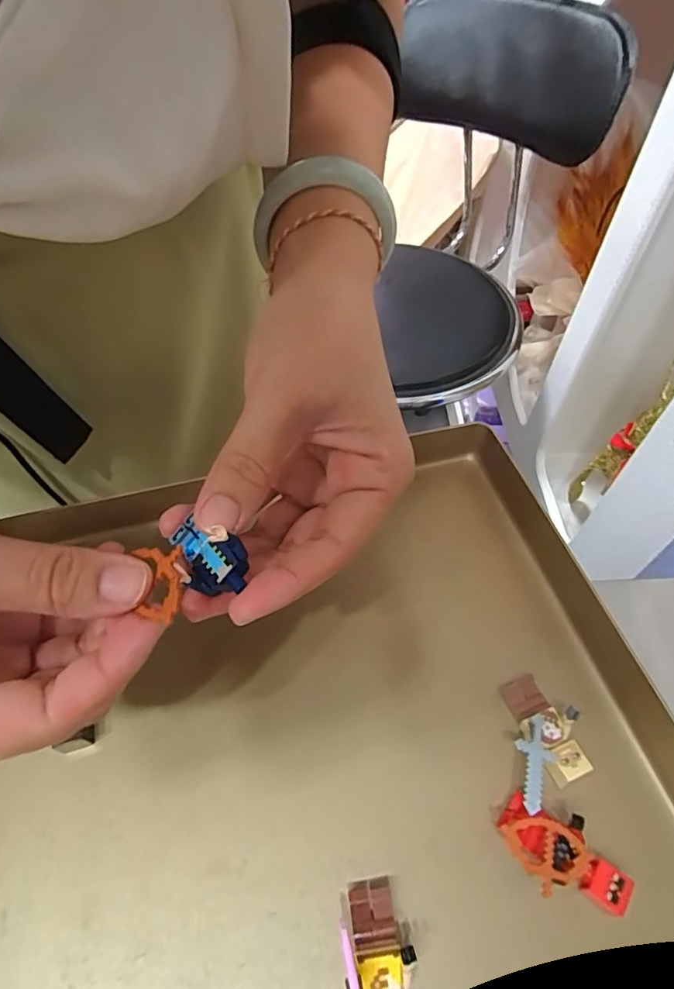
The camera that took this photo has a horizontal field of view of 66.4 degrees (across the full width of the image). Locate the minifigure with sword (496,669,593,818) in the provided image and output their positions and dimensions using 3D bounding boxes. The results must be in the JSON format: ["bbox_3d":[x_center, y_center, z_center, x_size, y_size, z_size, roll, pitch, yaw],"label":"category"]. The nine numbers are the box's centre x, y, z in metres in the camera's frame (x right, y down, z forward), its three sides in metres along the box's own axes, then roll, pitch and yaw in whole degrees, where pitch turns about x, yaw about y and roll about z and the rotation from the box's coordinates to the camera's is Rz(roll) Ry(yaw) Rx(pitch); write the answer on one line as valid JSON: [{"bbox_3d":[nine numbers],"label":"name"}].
[{"bbox_3d":[0.084,0.099,0.209,0.027,0.023,0.051,5,55,4],"label":"minifigure with sword"}]

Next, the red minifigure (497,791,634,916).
[{"bbox_3d":[0.082,0.131,0.187,0.041,0.022,0.027,19,57,13],"label":"red minifigure"}]

